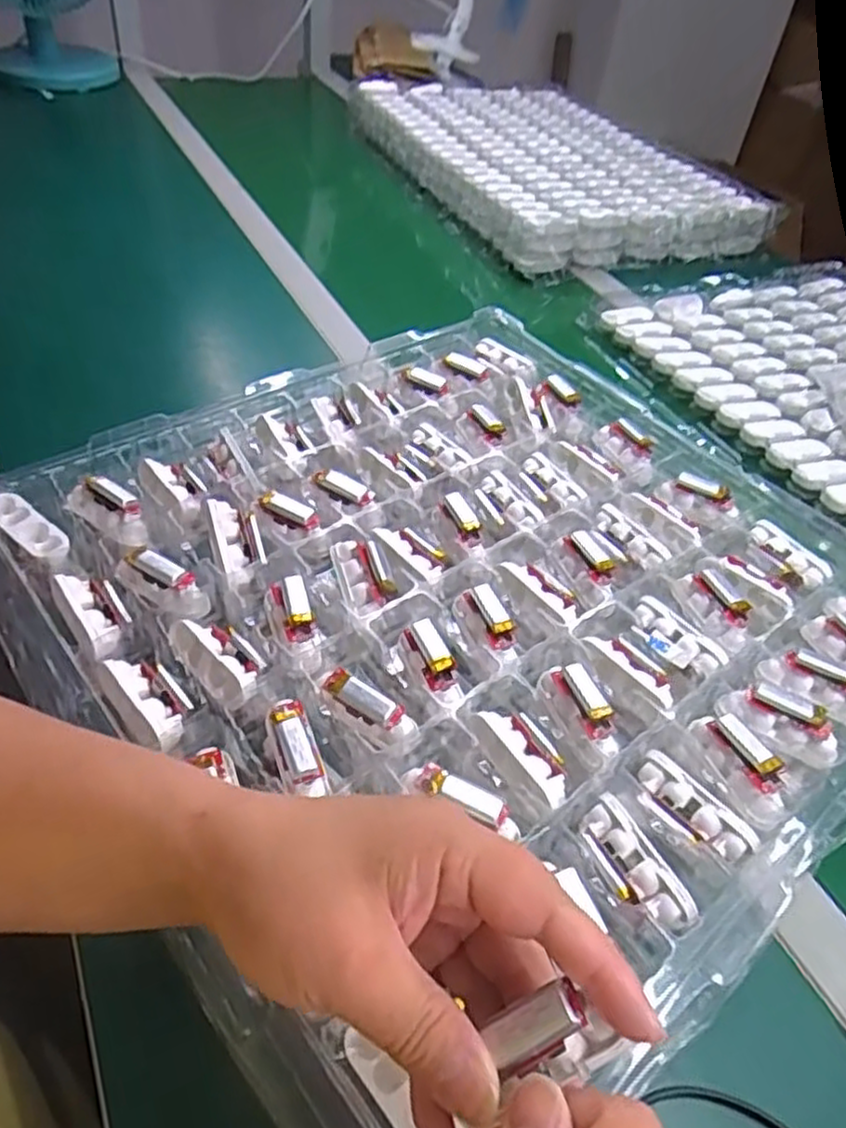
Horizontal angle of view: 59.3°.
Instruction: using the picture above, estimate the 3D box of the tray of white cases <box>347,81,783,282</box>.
[{"bbox_3d":[0.172,-0.566,1.041,0.367,0.043,0.547,-17,52,-22],"label":"tray of white cases"}]

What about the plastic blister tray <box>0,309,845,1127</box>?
[{"bbox_3d":[0.027,0.019,0.456,0.462,0.048,0.452,-29,55,-32],"label":"plastic blister tray"}]

